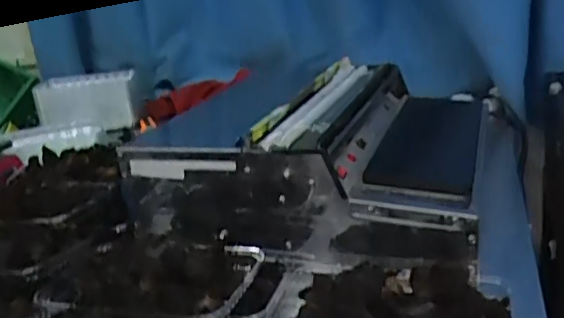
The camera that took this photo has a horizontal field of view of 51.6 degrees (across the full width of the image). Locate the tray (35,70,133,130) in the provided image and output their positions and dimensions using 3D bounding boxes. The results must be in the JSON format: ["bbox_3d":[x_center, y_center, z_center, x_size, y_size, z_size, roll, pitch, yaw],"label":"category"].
[{"bbox_3d":[-0.459,-0.132,1.360,0.223,0.129,0.048,-5,8,2],"label":"tray"}]

